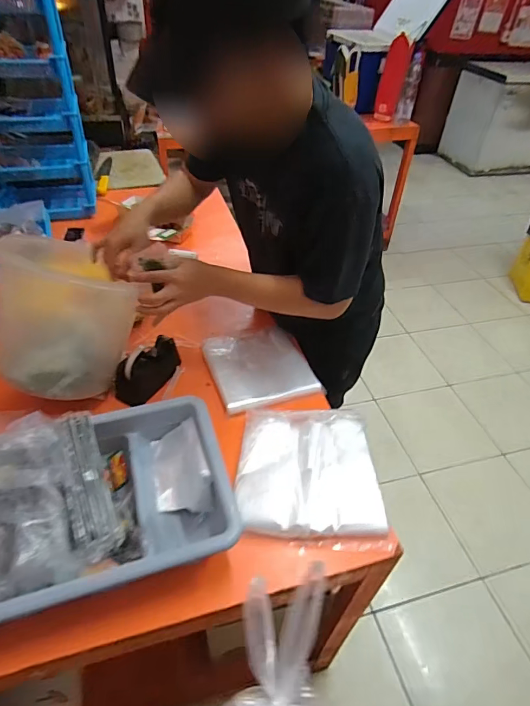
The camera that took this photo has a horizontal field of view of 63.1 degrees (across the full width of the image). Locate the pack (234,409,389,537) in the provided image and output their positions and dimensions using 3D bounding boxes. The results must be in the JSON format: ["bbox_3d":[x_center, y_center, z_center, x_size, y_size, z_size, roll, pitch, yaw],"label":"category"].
[{"bbox_3d":[0.078,0.197,0.774,0.248,0.039,0.250,4,43,-1],"label":"pack"}]

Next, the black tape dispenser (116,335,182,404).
[{"bbox_3d":[-0.245,0.031,0.907,0.070,0.063,0.172,21,45,16],"label":"black tape dispenser"}]

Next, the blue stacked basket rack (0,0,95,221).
[{"bbox_3d":[-0.729,-0.742,1.294,0.303,0.589,0.275,-12,46,-17],"label":"blue stacked basket rack"}]

